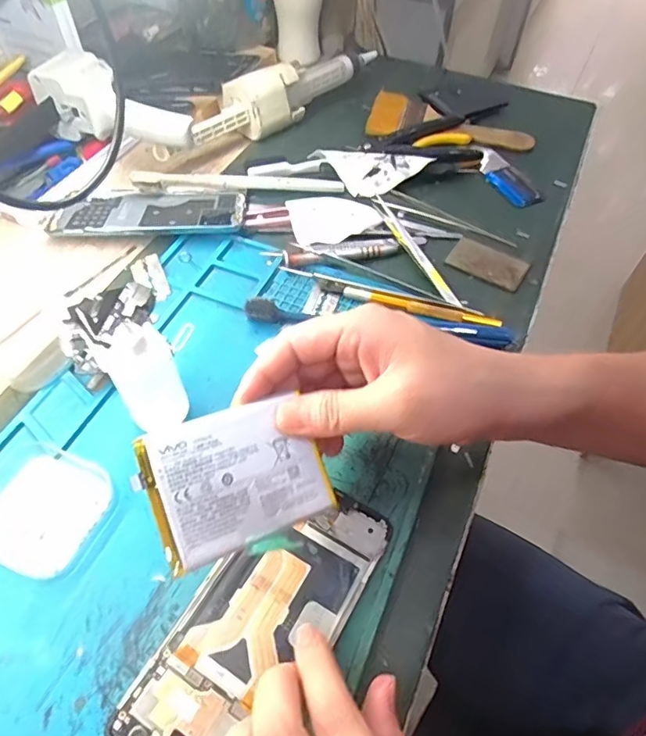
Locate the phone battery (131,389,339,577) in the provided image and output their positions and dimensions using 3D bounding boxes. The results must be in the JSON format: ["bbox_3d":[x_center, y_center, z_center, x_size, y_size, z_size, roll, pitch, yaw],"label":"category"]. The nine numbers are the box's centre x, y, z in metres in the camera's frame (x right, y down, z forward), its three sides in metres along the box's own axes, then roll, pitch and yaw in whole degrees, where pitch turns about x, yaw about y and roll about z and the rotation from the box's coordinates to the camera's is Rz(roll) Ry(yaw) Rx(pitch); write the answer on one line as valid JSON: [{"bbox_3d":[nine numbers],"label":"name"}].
[{"bbox_3d":[-0.040,0.051,0.249,0.083,0.004,0.063,-18,85,-27],"label":"phone battery"}]

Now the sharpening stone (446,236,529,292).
[{"bbox_3d":[0.134,-0.086,0.422,0.060,0.006,0.038,28,58,16],"label":"sharpening stone"}]

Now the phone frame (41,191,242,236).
[{"bbox_3d":[-0.145,-0.135,0.442,0.154,0.009,0.071,-1,55,-3],"label":"phone frame"}]

